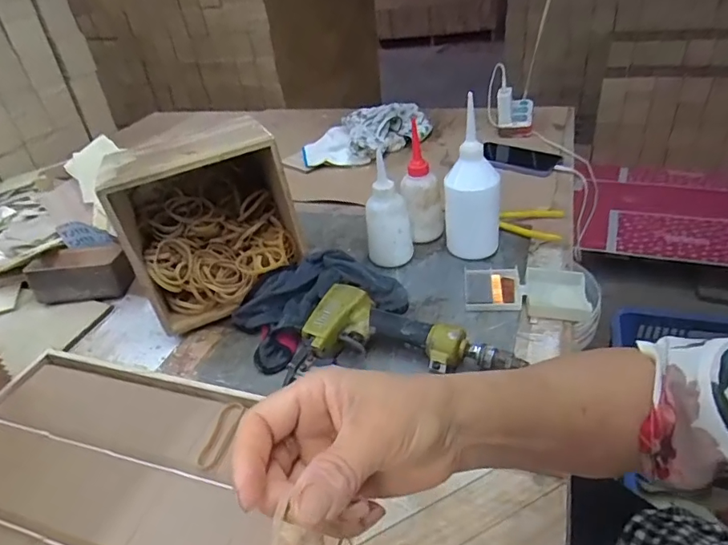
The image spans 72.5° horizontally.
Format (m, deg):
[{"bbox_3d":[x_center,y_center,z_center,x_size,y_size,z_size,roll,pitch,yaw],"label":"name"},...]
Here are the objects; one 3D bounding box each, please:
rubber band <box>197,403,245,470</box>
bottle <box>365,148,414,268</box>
[{"bbox_3d":[-0.139,0.159,0.490,0.023,0.007,0.076,5,38,11],"label":"rubber band"},{"bbox_3d":[0.031,-0.081,0.681,0.060,0.141,0.051,-5,36,3],"label":"bottle"}]

